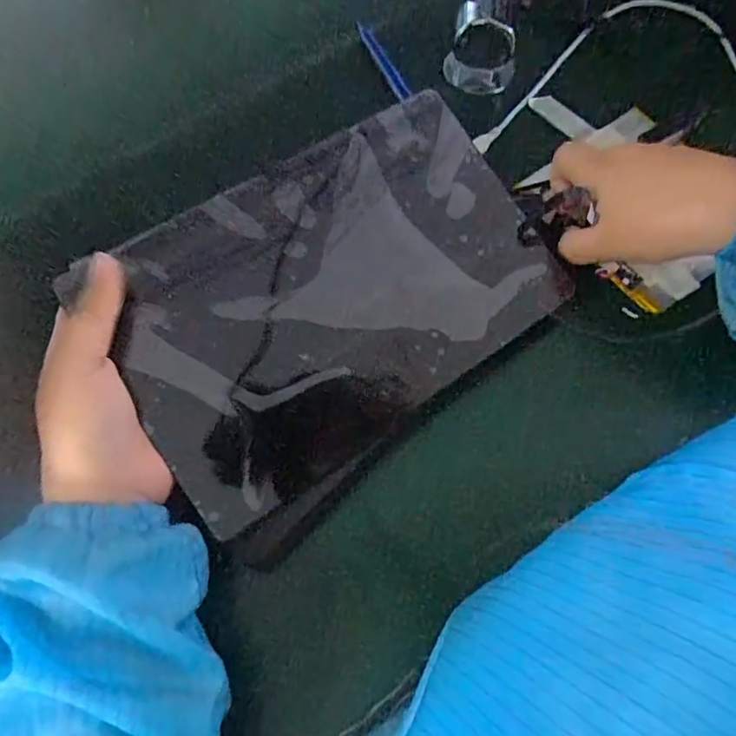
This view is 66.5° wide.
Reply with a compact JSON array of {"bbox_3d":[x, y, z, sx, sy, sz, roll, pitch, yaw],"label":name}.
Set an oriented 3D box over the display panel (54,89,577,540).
[{"bbox_3d":[-0.014,-0.041,0.302,0.234,0.011,0.148,-32,90,-14],"label":"display panel"}]

